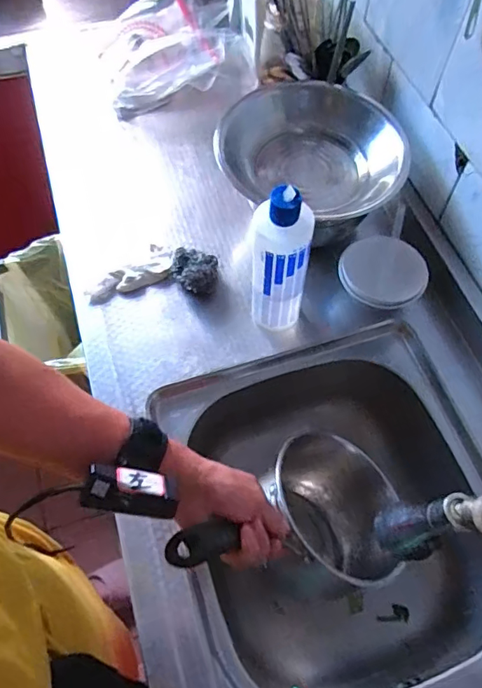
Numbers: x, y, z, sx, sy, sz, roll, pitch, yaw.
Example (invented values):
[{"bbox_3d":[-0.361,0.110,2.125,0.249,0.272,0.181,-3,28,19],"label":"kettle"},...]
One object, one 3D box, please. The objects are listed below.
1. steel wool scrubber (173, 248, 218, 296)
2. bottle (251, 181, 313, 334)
[{"bbox_3d":[-0.063,-0.098,0.688,0.064,0.047,0.070,0,63,0],"label":"steel wool scrubber"},{"bbox_3d":[0.043,-0.084,0.581,0.068,0.216,0.056,7,63,4],"label":"bottle"}]

